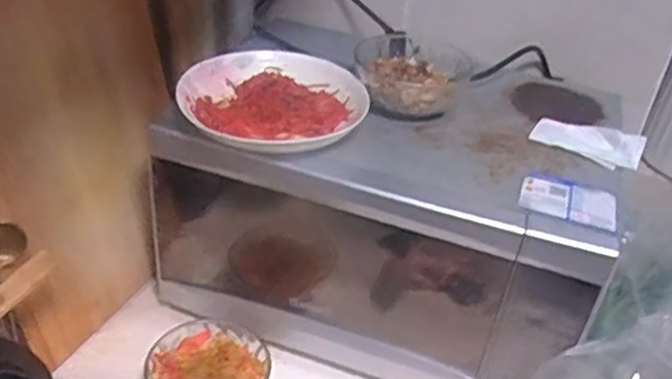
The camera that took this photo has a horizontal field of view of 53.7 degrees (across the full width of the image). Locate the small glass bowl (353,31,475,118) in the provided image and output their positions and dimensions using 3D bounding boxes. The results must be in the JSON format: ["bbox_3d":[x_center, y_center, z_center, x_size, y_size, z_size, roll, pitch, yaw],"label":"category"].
[{"bbox_3d":[0.079,-0.120,0.698,0.118,0.043,0.131,15,35,13],"label":"small glass bowl"}]

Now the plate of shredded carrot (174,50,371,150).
[{"bbox_3d":[-0.060,-0.090,0.646,0.174,0.032,0.144,-1,35,-11],"label":"plate of shredded carrot"}]

